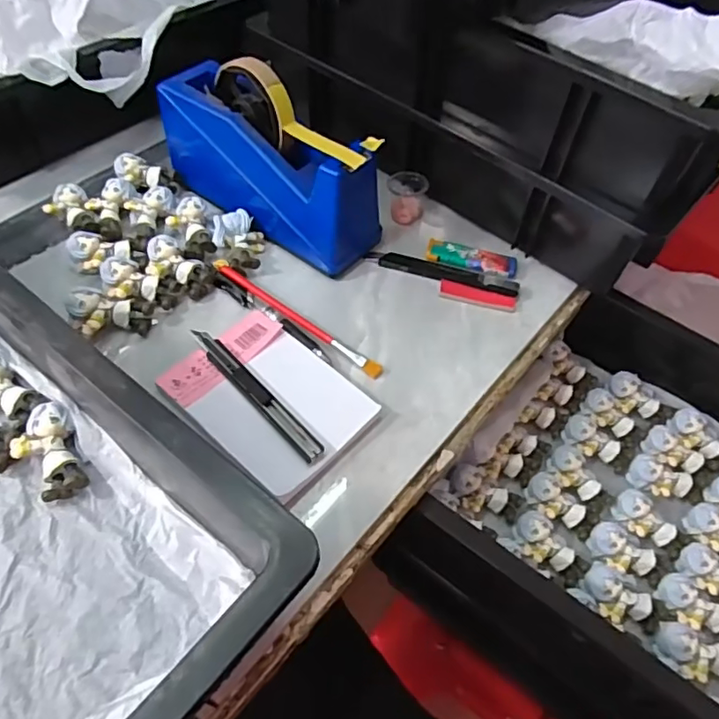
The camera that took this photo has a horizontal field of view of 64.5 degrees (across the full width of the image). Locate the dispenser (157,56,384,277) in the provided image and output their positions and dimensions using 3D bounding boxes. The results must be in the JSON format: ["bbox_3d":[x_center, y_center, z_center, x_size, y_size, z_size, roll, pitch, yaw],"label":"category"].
[{"bbox_3d":[-0.077,-0.176,0.483,0.206,0.111,0.065,35,58,19],"label":"dispenser"}]

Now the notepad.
[{"bbox_3d":[-0.062,0.027,0.403,0.129,0.014,0.102,36,58,20],"label":"notepad"}]

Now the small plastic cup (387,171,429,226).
[{"bbox_3d":[0.045,-0.153,0.534,0.035,0.037,0.041,9,53,1],"label":"small plastic cup"}]

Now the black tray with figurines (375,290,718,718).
[{"bbox_3d":[0.307,0.164,0.504,0.426,0.160,0.356,36,58,20],"label":"black tray with figurines"}]

